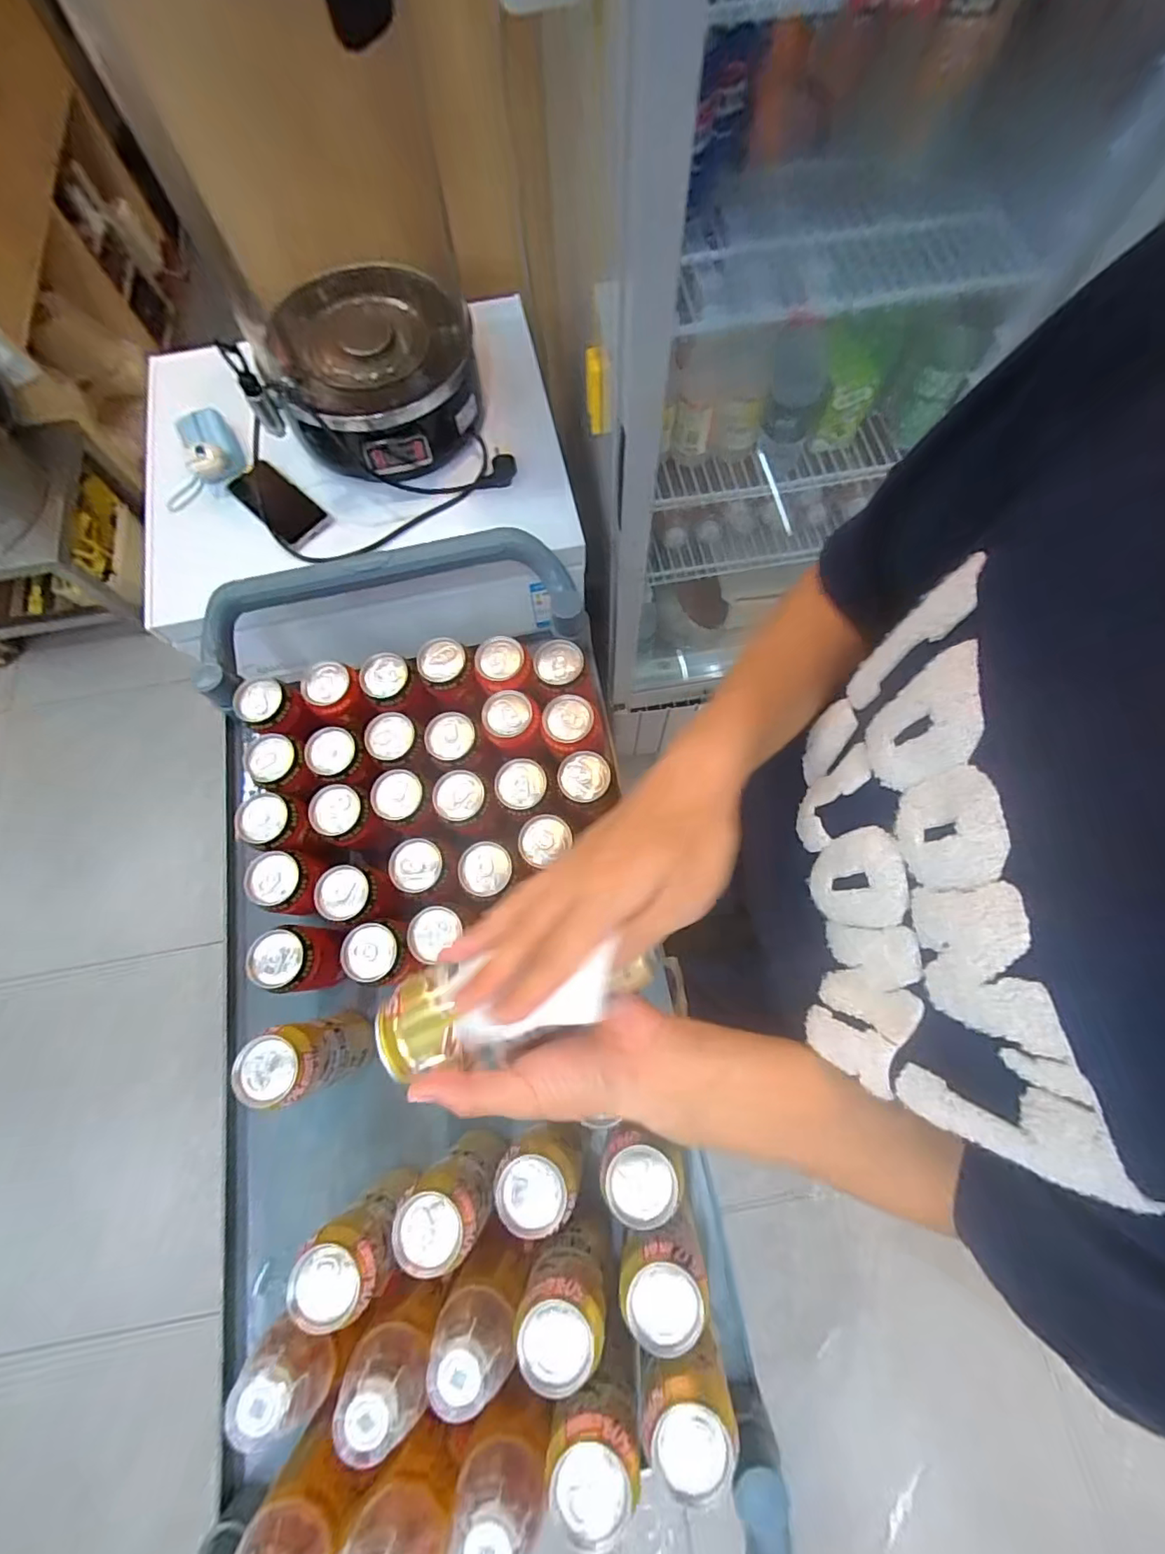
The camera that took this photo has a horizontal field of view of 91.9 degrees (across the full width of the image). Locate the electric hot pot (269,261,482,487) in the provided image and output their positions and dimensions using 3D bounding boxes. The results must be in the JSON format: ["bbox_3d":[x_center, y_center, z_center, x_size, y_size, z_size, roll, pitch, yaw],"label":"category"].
[{"bbox_3d":[-0.270,-0.547,0.776,0.241,0.130,0.228,0,72,0],"label":"electric hot pot"}]

